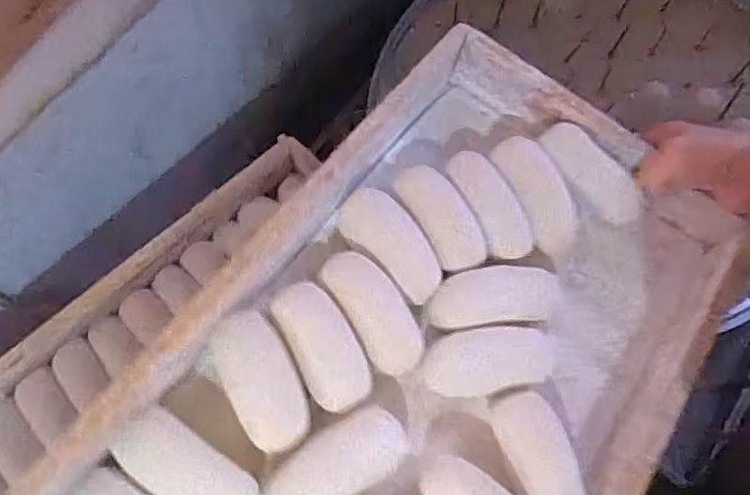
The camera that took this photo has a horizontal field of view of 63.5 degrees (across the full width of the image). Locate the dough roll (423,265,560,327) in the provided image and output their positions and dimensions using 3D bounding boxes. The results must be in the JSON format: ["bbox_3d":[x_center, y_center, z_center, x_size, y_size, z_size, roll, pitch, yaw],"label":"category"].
[{"bbox_3d":[0.091,0.038,0.462,0.105,0.024,0.043,-7,70,-3],"label":"dough roll"}]

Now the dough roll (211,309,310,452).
[{"bbox_3d":[-0.077,0.089,0.408,0.044,0.030,0.091,-26,72,-10],"label":"dough roll"}]

